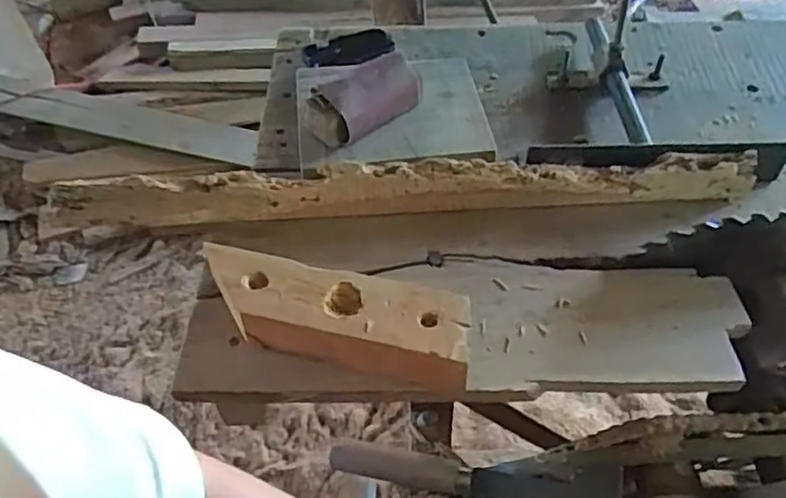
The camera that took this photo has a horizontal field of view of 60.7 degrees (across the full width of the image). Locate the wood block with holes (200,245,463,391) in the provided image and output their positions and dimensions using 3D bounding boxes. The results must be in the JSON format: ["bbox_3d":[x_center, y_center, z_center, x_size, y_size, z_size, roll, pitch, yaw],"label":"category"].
[{"bbox_3d":[-0.050,0.058,0.548,0.231,0.056,0.068,11,52,11],"label":"wood block with holes"}]

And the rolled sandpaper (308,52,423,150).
[{"bbox_3d":[-0.032,-0.156,0.686,0.119,0.045,0.065,-34,56,-23],"label":"rolled sandpaper"}]

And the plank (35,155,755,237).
[{"bbox_3d":[-0.003,-0.058,0.645,0.672,0.052,0.028,-3,50,1],"label":"plank"}]

